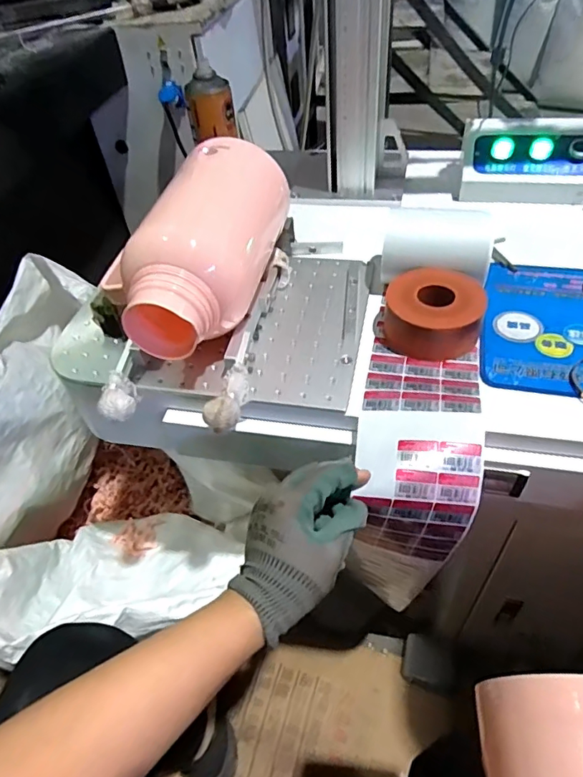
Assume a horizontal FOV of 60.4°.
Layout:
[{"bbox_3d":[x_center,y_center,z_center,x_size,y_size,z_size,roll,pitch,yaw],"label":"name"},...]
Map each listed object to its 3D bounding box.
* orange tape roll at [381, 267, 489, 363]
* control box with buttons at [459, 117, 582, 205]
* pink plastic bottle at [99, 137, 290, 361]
[{"bbox_3d":[0.146,-0.078,0.517,0.099,0.049,0.087,15,51,19],"label":"orange tape roll"},{"bbox_3d":[0.411,-0.320,0.706,0.328,0.074,0.120,9,49,14],"label":"control box with buttons"},{"bbox_3d":[-0.085,-0.151,0.524,0.108,0.106,0.260,14,65,19],"label":"pink plastic bottle"}]

